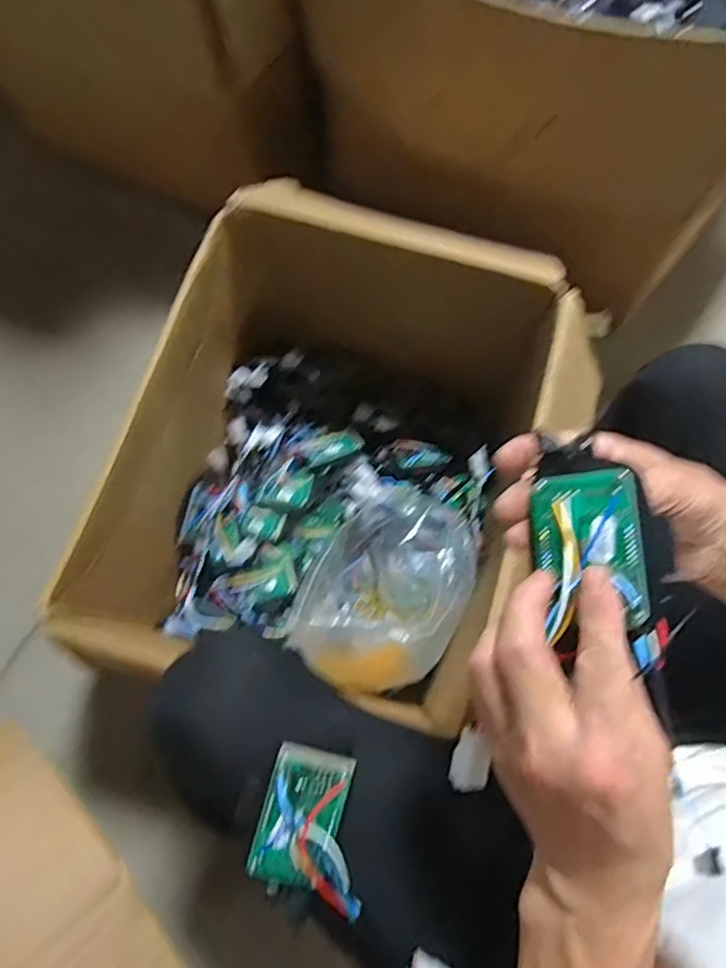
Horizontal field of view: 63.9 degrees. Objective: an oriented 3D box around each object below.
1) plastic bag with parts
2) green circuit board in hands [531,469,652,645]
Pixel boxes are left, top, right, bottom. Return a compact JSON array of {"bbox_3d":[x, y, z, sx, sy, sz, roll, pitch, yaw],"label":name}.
[{"bbox_3d":[0.031,0.132,0.754,0.192,0.091,0.264,29,77,9],"label":"plastic bag with parts"},{"bbox_3d":[0.112,0.032,0.291,0.050,0.013,0.078,-9,74,26],"label":"green circuit board in hands"}]

